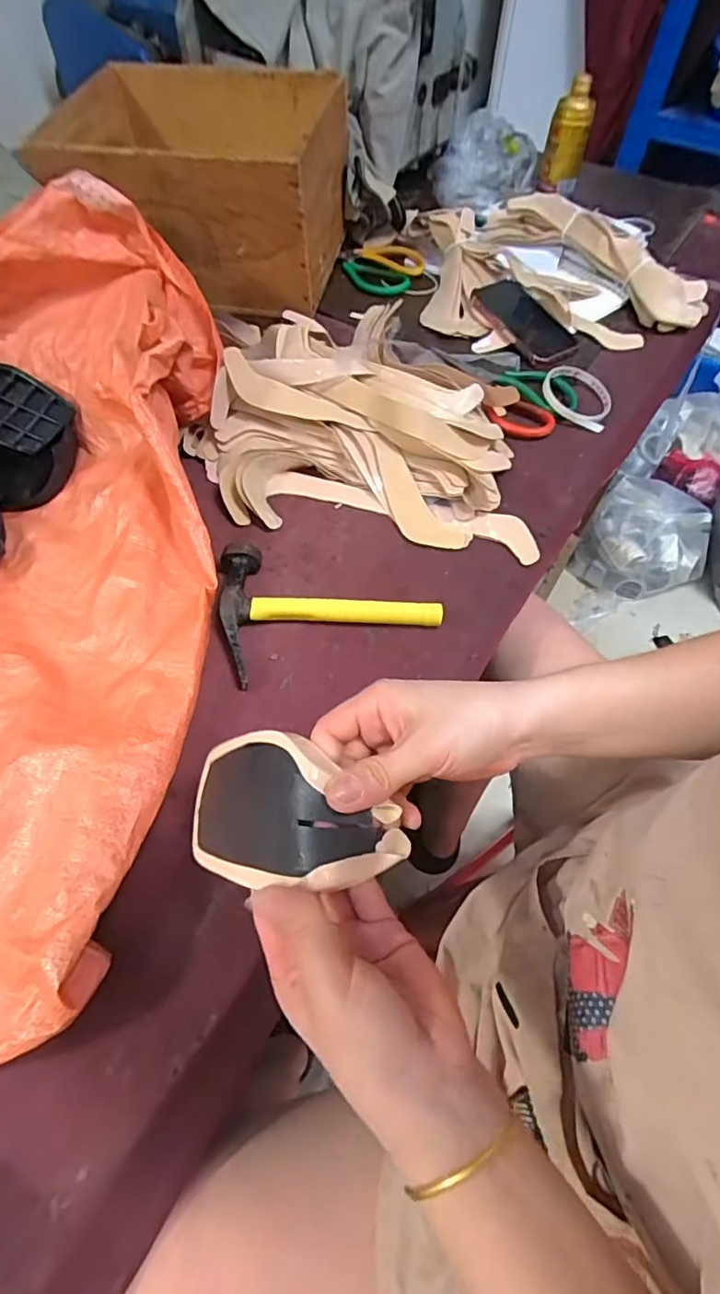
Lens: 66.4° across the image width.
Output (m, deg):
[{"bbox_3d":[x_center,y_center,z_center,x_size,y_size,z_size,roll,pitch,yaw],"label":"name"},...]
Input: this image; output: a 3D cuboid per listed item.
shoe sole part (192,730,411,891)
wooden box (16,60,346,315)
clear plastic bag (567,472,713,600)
[{"bbox_3d":[-0.043,0.092,0.320,0.129,0.052,0.080,-13,66,40],"label":"shoe sole part"},{"bbox_3d":[-0.198,-0.614,0.721,0.334,0.154,0.280,10,61,1],"label":"wooden box"},{"bbox_3d":[0.697,-0.266,1.327,0.266,0.178,0.275,24,62,14],"label":"clear plastic bag"}]

